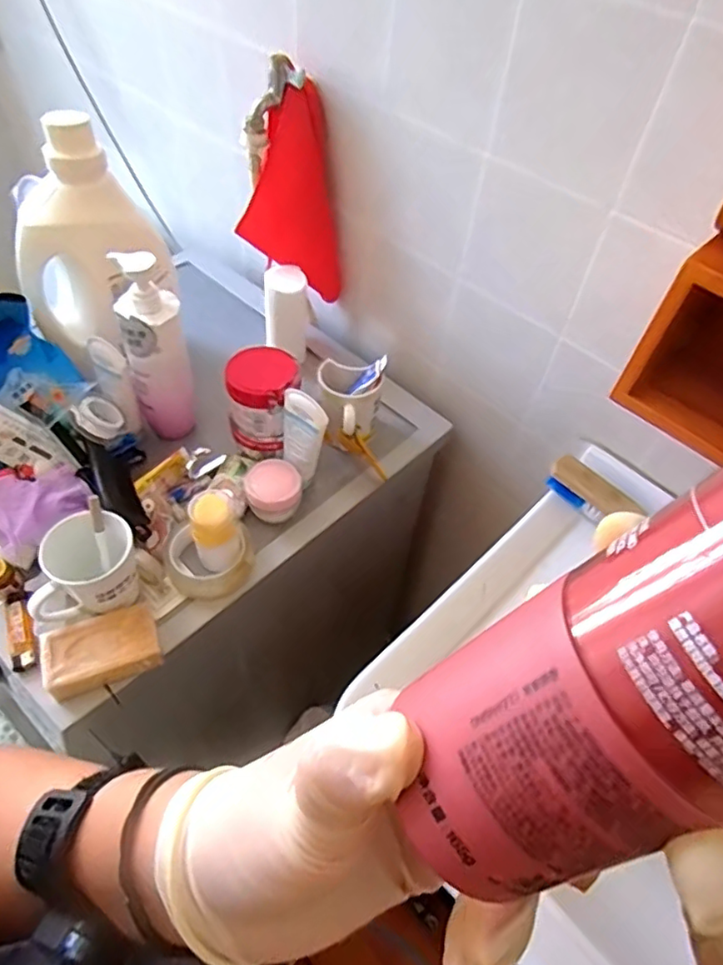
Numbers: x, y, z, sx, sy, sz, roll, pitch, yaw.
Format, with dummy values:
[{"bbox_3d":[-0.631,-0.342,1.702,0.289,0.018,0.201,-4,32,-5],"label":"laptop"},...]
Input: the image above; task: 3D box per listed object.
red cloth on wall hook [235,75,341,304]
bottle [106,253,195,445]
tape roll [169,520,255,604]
[{"bbox_3d":[-0.095,-0.374,0.810,0.139,0.262,0.050,2,53,-3],"label":"red cloth on wall hook"},{"bbox_3d":[-0.237,-0.148,0.692,0.070,0.228,0.057,0,53,-5],"label":"bottle"},{"bbox_3d":[-0.165,0.087,0.654,0.092,0.032,0.084,2,53,-3],"label":"tape roll"}]

